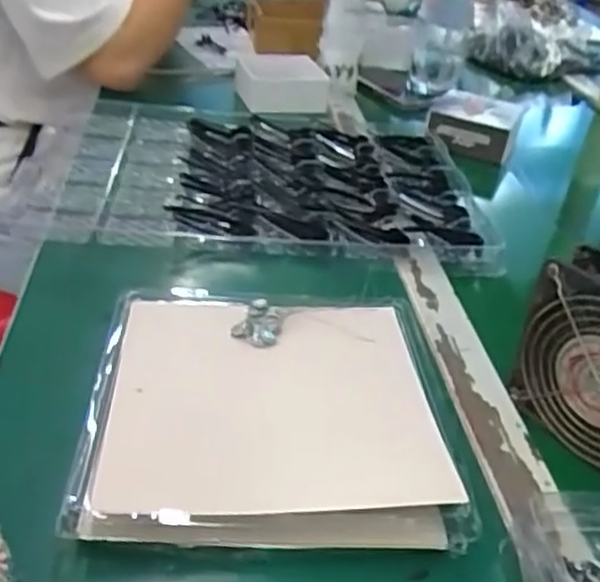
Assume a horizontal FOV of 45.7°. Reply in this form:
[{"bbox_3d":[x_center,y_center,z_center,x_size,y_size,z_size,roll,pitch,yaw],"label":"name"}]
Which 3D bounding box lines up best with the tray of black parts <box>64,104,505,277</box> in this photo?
[{"bbox_3d":[-0.024,-0.117,0.727,0.393,0.025,0.302,3,32,-6],"label":"tray of black parts"}]

